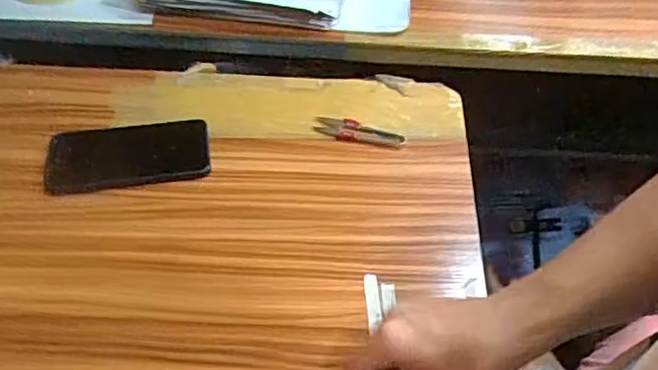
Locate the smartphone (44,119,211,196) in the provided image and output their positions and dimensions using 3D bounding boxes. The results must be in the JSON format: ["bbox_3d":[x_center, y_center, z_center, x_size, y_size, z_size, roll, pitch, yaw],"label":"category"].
[{"bbox_3d":[-0.212,-0.033,0.659,0.163,0.011,0.077,-6,64,-9],"label":"smartphone"}]

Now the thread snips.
[{"bbox_3d":[0.034,-0.059,0.698,0.099,0.007,0.028,14,53,9],"label":"thread snips"}]

